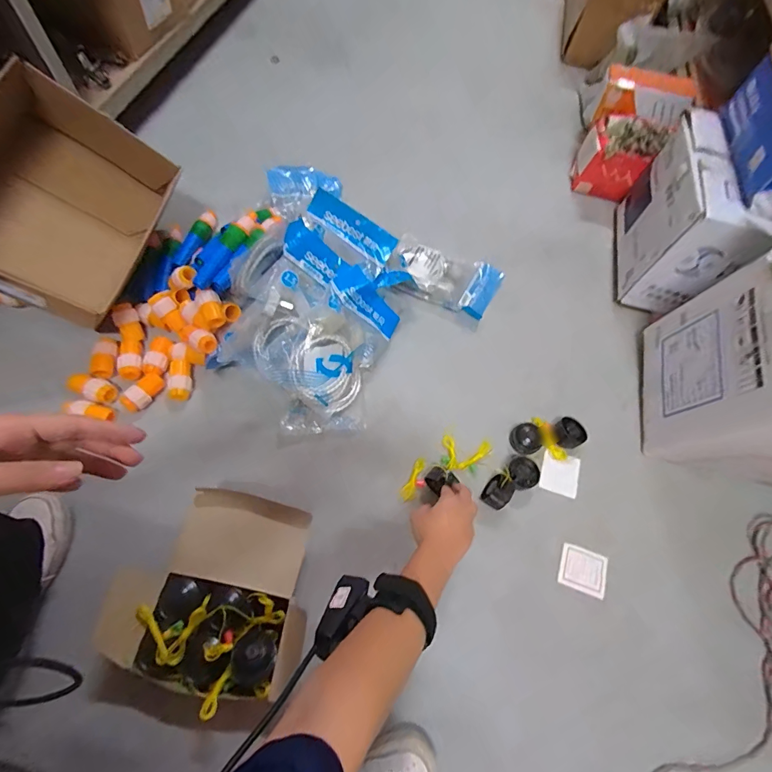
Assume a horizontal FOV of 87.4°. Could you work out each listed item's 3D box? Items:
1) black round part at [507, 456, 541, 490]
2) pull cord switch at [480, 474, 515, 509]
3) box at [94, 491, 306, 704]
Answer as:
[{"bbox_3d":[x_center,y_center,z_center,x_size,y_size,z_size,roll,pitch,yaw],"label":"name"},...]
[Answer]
[{"bbox_3d":[0.218,0.139,0.643,0.045,0.027,0.047,3,64,-5],"label":"black round part"},{"bbox_3d":[0.171,0.164,0.622,0.038,0.034,0.043,42,67,13],"label":"pull cord switch"},{"bbox_3d":[-0.232,0.247,0.514,0.225,0.082,0.212,12,64,-1],"label":"box"}]

